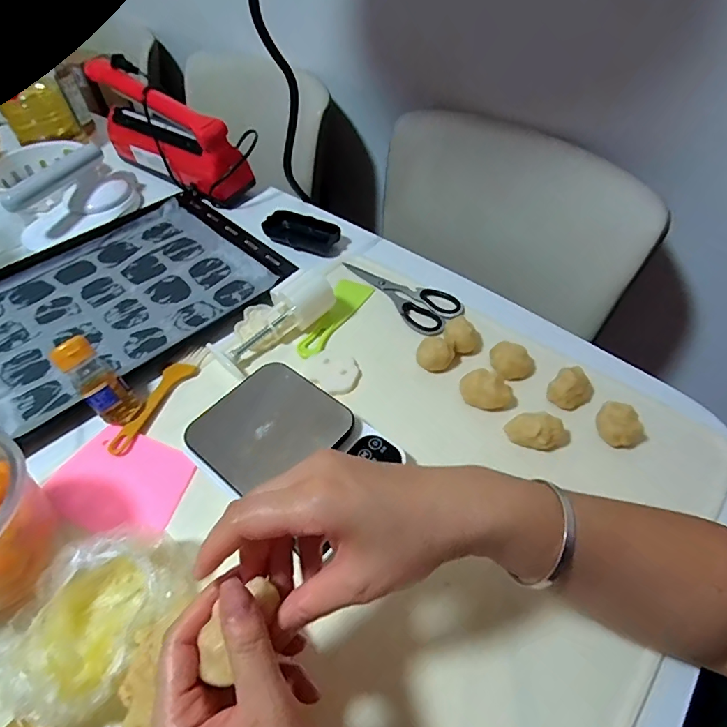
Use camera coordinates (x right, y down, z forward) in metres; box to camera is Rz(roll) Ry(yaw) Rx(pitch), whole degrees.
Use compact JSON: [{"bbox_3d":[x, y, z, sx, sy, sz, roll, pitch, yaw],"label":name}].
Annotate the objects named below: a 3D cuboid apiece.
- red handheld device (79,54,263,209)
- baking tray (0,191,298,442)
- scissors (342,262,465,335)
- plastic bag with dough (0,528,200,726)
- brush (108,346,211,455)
[{"bbox_3d":[-0.314,-0.372,0.749,0.301,0.138,0.081,29,56,24],"label":"red handheld device"},{"bbox_3d":[-0.335,-0.093,0.609,0.393,0.023,0.298,-35,57,-25],"label":"baking tray"},{"bbox_3d":[0.045,-0.093,0.597,0.171,0.015,0.068,36,59,28],"label":"scissors"},{"bbox_3d":[-0.193,0.179,0.343,0.094,0.062,0.132,29,56,24],"label":"plastic bag with dough"},{"bbox_3d":[-0.213,0.034,0.497,0.029,0.011,0.147,14,52,13],"label":"brush"}]

